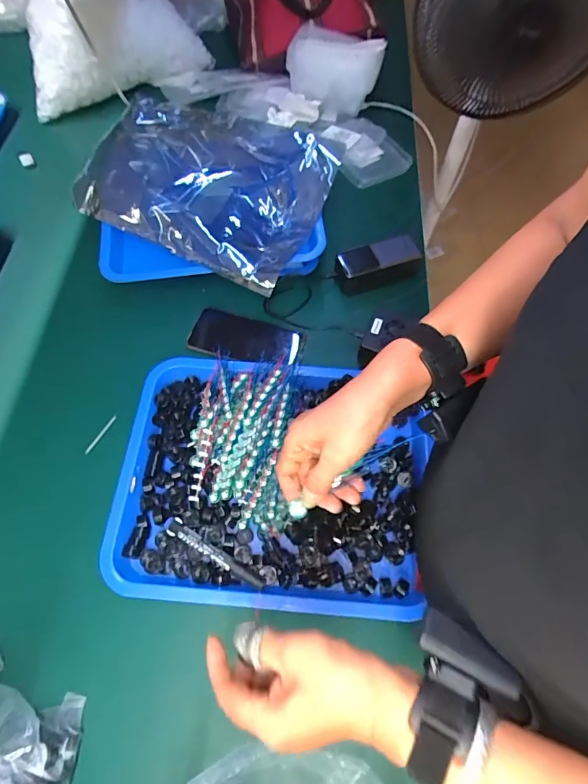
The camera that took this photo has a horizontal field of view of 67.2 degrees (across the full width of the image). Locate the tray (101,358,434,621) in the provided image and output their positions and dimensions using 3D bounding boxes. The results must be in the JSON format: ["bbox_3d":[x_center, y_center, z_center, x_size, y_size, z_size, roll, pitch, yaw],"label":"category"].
[{"bbox_3d":[-0.028,0.096,0.537,0.367,0.056,0.291,4,63,1],"label":"tray"}]

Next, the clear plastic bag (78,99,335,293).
[{"bbox_3d":[-0.127,-0.321,0.649,0.337,0.103,0.261,23,65,10],"label":"clear plastic bag"}]

